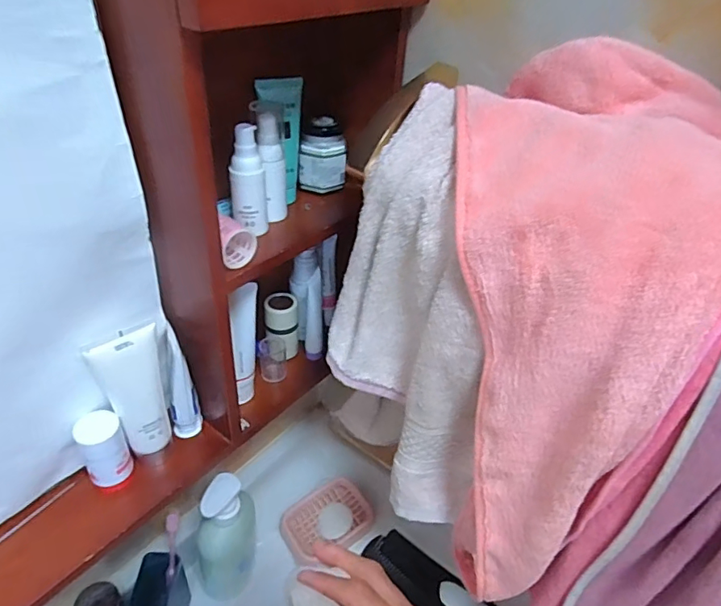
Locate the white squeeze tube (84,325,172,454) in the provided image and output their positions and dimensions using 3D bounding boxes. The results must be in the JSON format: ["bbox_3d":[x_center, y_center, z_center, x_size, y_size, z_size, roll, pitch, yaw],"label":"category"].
[{"bbox_3d":[-0.199,0.082,0.457,0.054,0.129,0.030,-22,45,-30],"label":"white squeeze tube"}]

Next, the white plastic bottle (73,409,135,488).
[{"bbox_3d":[-0.231,0.133,0.458,0.037,0.073,0.028,-18,43,-27],"label":"white plastic bottle"}]

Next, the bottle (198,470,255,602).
[{"bbox_3d":[-0.168,0.294,0.630,0.077,0.209,0.065,-6,39,-14],"label":"bottle"}]

